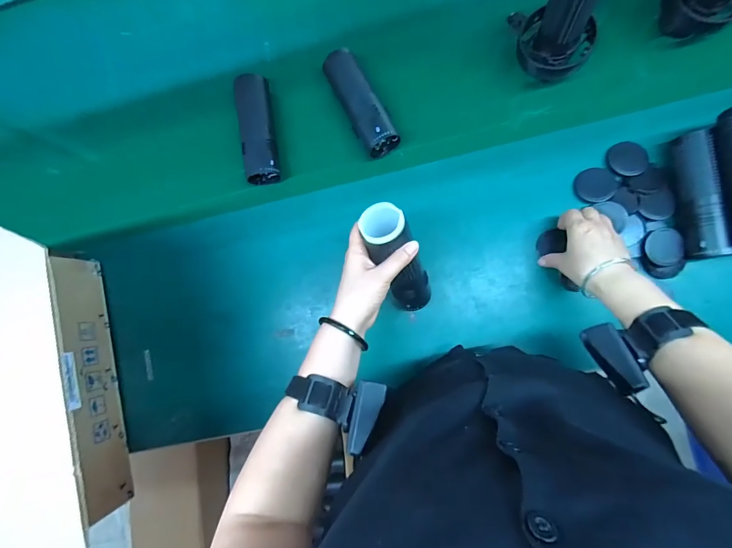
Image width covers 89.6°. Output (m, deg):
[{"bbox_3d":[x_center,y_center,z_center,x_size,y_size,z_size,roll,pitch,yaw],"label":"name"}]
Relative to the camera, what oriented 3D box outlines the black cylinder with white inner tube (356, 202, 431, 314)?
[{"bbox_3d":[0.043,-0.014,0.466,0.051,0.169,0.048,-22,51,5],"label":"black cylinder with white inner tube"}]

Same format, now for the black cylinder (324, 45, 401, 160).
[{"bbox_3d":[-0.010,-0.261,0.565,0.053,0.044,0.168,-29,82,4],"label":"black cylinder"}]

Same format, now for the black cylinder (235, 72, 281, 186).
[{"bbox_3d":[-0.170,-0.231,0.592,0.050,0.040,0.175,-10,84,6],"label":"black cylinder"}]

